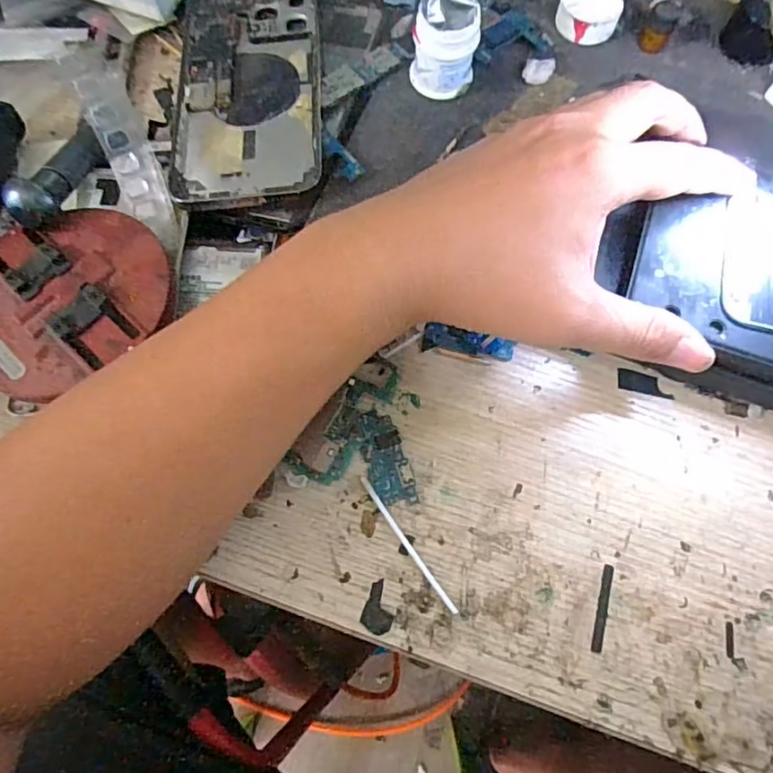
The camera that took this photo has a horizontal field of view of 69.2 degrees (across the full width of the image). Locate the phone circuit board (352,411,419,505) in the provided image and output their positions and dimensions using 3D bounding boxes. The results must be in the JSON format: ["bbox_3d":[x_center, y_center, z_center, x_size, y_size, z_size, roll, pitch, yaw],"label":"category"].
[{"bbox_3d":[-0.001,0.033,0.261,0.020,0.004,0.046,-20,72,-7],"label":"phone circuit board"}]

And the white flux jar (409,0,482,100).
[{"bbox_3d":[0.031,-0.176,0.292,0.033,0.036,0.031,8,70,2],"label":"white flux jar"}]

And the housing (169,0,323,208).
[{"bbox_3d":[-0.074,-0.168,0.303,0.076,0.007,0.156,-4,70,-2],"label":"housing"}]

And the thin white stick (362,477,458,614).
[{"bbox_3d":[0.009,0.070,0.249,0.004,0.004,0.070,-33,74,-11],"label":"thin white stick"}]

